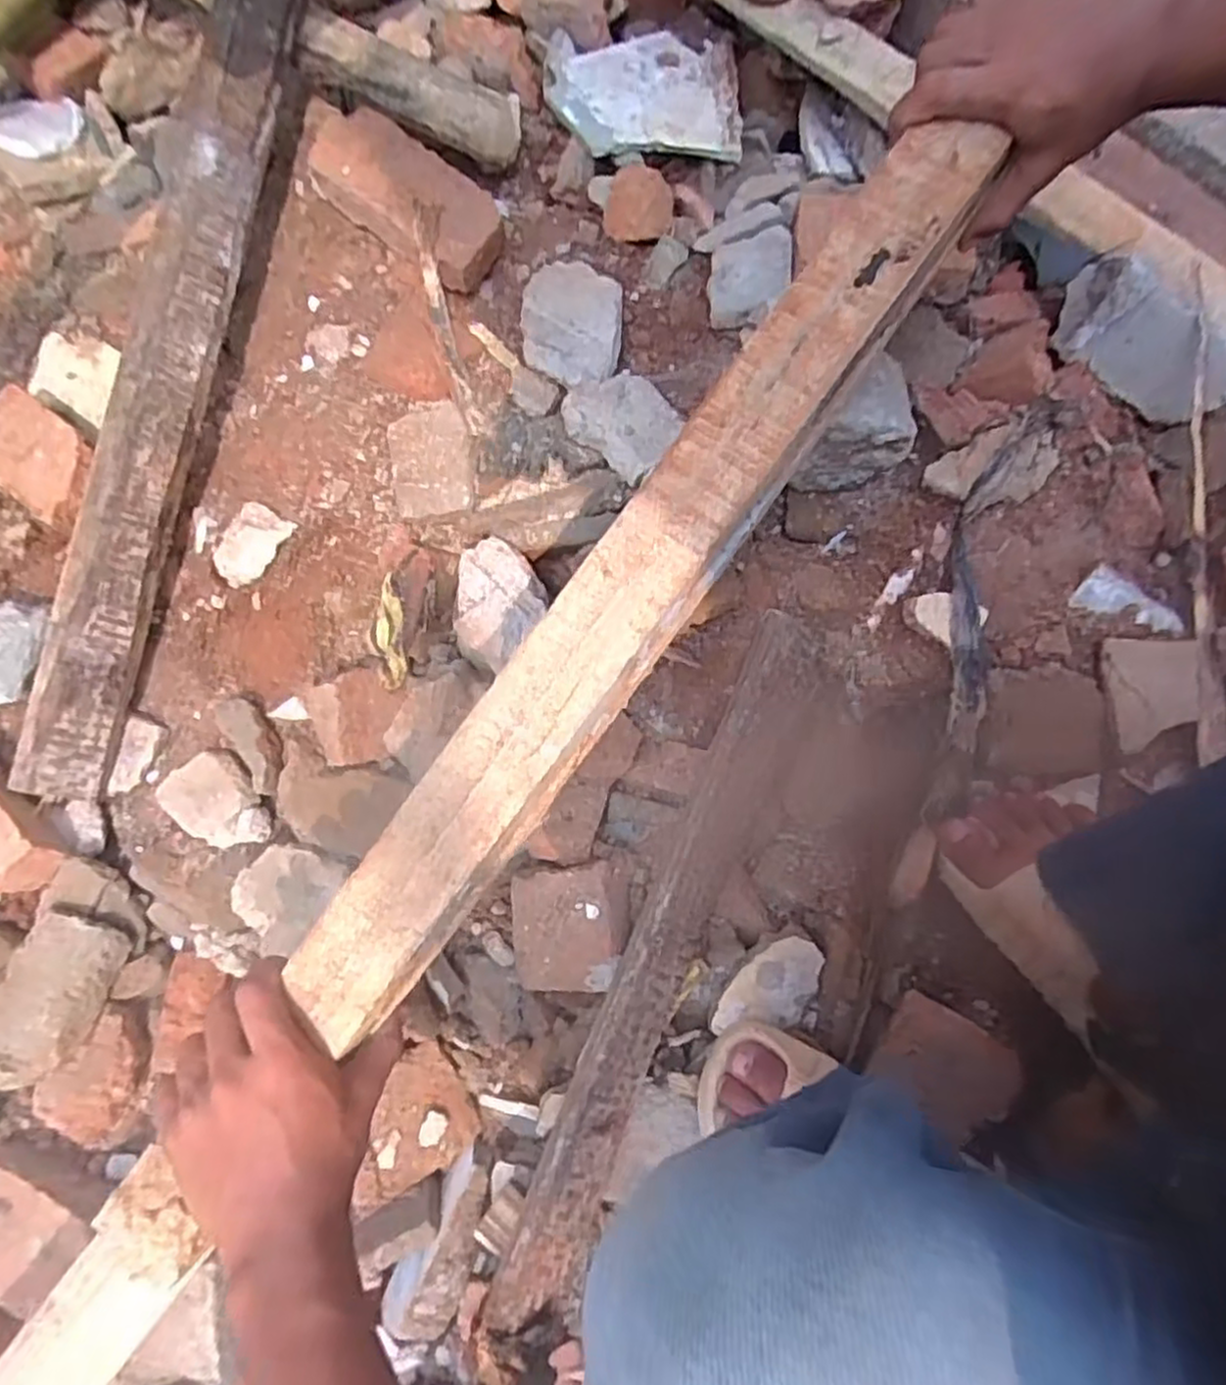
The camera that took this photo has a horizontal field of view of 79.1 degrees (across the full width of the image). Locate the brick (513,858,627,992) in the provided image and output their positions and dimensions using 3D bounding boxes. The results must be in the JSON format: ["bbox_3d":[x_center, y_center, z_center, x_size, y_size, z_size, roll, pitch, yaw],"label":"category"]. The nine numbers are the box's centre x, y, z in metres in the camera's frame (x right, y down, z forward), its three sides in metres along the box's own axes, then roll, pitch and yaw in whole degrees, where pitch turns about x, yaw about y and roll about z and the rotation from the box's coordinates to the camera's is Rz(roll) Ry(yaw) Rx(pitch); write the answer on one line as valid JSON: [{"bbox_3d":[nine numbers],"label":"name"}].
[{"bbox_3d":[-0.032,0.184,0.595,0.089,0.049,0.091,-10,84,20],"label":"brick"}]

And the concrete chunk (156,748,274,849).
[{"bbox_3d":[-0.336,0.096,0.626,0.068,0.021,0.091,-37,82,-7],"label":"concrete chunk"}]

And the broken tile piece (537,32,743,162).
[{"bbox_3d":[0.032,-0.592,0.742,0.191,0.044,0.143,-6,79,-2],"label":"broken tile piece"}]

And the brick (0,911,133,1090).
[{"bbox_3d":[-0.444,0.239,0.583,0.076,0.036,0.125,22,80,4],"label":"brick"}]

